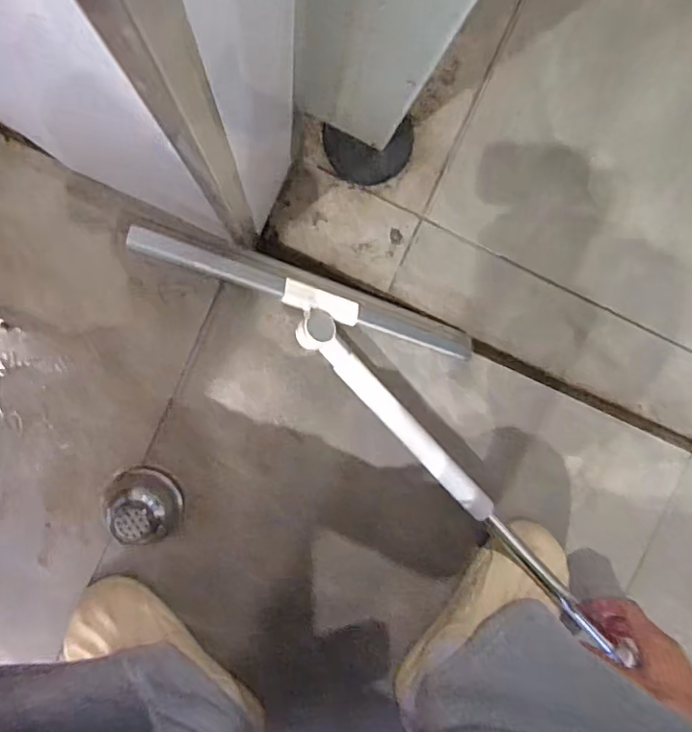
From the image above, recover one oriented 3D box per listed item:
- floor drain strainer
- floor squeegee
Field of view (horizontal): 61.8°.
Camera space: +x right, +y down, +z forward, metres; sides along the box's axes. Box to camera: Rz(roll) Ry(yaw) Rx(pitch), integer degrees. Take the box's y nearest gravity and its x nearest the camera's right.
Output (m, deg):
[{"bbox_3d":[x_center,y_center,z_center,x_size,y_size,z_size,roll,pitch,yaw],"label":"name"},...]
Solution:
[{"bbox_3d":[-0.218,0.151,0.626,0.085,0.058,0.072,40,90,-9],"label":"floor drain strainer"},{"bbox_3d":[0.090,0.050,0.613,0.165,0.099,0.638,-45,102,-1],"label":"floor squeegee"}]

